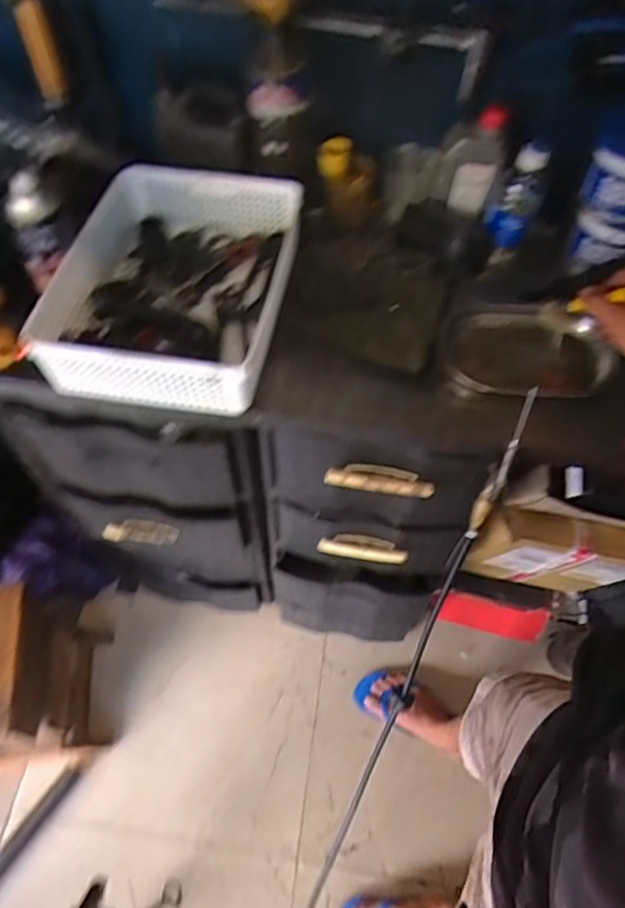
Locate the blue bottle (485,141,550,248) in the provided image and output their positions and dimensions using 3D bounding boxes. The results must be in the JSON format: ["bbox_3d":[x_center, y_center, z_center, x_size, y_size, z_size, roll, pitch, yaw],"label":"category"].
[{"bbox_3d":[0.273,-0.336,0.776,0.060,0.152,0.050,22,58,4],"label":"blue bottle"}]

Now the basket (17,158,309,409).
[{"bbox_3d":[-0.165,-0.203,0.710,0.263,0.105,0.326,10,58,-4],"label":"basket"}]

